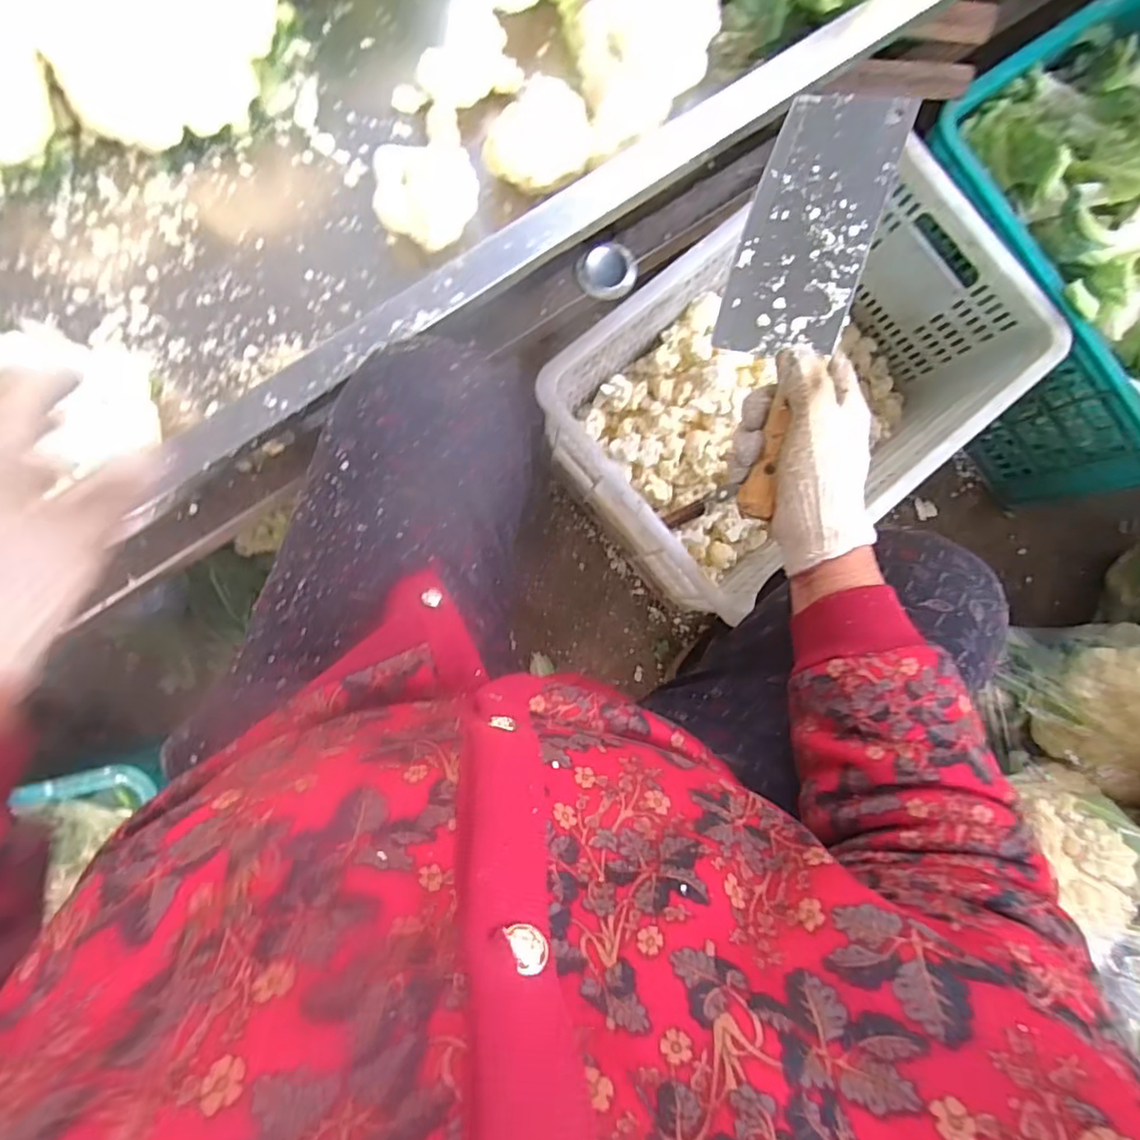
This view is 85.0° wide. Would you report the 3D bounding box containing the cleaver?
[{"bbox_3d":[0.151,-0.189,0.445,0.089,0.017,0.288,21,98,24],"label":"cleaver"}]

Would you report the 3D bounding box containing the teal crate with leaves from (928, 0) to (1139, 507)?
[{"bbox_3d":[0.689,-0.401,0.808,0.369,0.294,0.516,-33,91,-5],"label":"teal crate with leaves"}]

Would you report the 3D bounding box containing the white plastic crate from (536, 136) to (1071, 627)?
[{"bbox_3d":[0.262,-0.228,0.796,0.526,0.246,0.345,-39,92,-4],"label":"white plastic crate"}]

